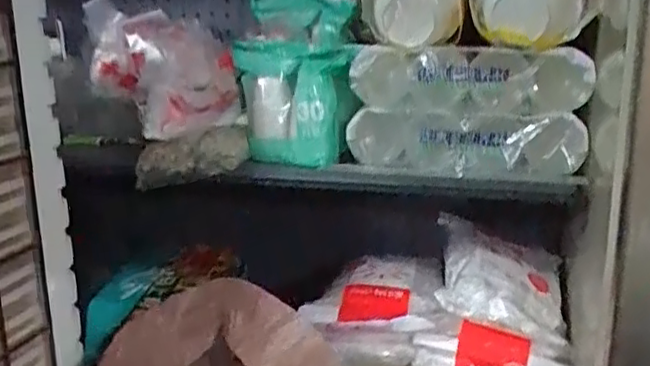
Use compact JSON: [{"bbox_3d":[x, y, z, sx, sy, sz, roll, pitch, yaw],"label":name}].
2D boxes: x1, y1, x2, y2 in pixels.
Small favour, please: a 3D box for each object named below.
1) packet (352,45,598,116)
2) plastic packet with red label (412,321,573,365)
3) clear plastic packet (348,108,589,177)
[{"bbox_3d":[0.169,-0.120,0.784,0.269,0.075,0.068,4,17,23],"label":"packet"},{"bbox_3d":[0.211,0.220,0.844,0.192,0.072,0.034,3,16,20],"label":"plastic packet with red label"},{"bbox_3d":[0.165,-0.049,0.798,0.269,0.068,0.062,3,16,20],"label":"clear plastic packet"}]

